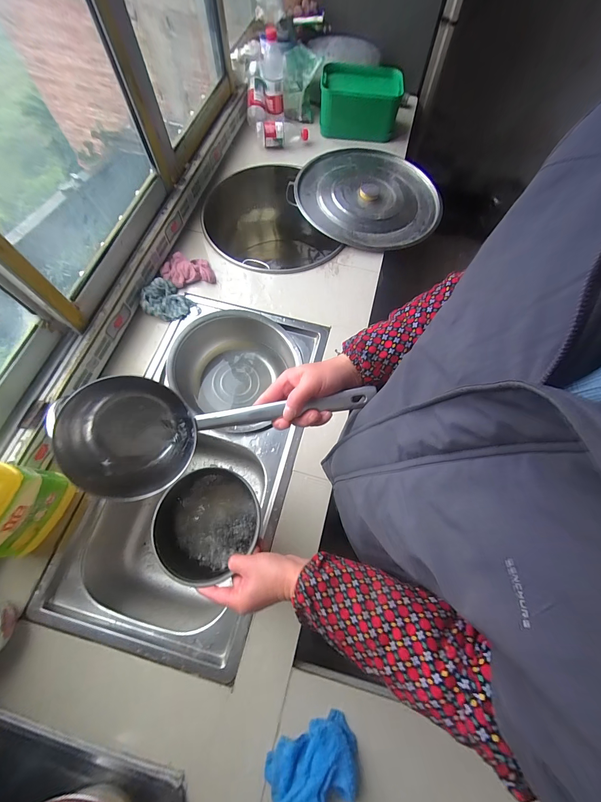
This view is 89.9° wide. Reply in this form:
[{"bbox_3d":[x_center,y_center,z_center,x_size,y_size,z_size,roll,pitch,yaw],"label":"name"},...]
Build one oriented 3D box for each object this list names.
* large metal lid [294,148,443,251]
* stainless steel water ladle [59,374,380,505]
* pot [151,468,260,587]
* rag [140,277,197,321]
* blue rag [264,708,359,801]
[{"bbox_3d":[0.214,-0.672,0.976,0.458,0.063,0.517,-6,69,-4],"label":"large metal lid"},{"bbox_3d":[-0.107,0.030,0.387,0.394,0.143,0.144,-12,69,8],"label":"stainless steel water ladle"},{"bbox_3d":[-0.149,0.196,0.486,0.165,0.078,0.157,1,69,-2],"label":"pot"},{"bbox_3d":[-0.341,-0.250,0.759,0.116,0.034,0.103,34,72,11],"label":"rag"},{"bbox_3d":[0.019,0.549,0.448,0.137,0.033,0.084,-17,70,-8],"label":"blue rag"}]

